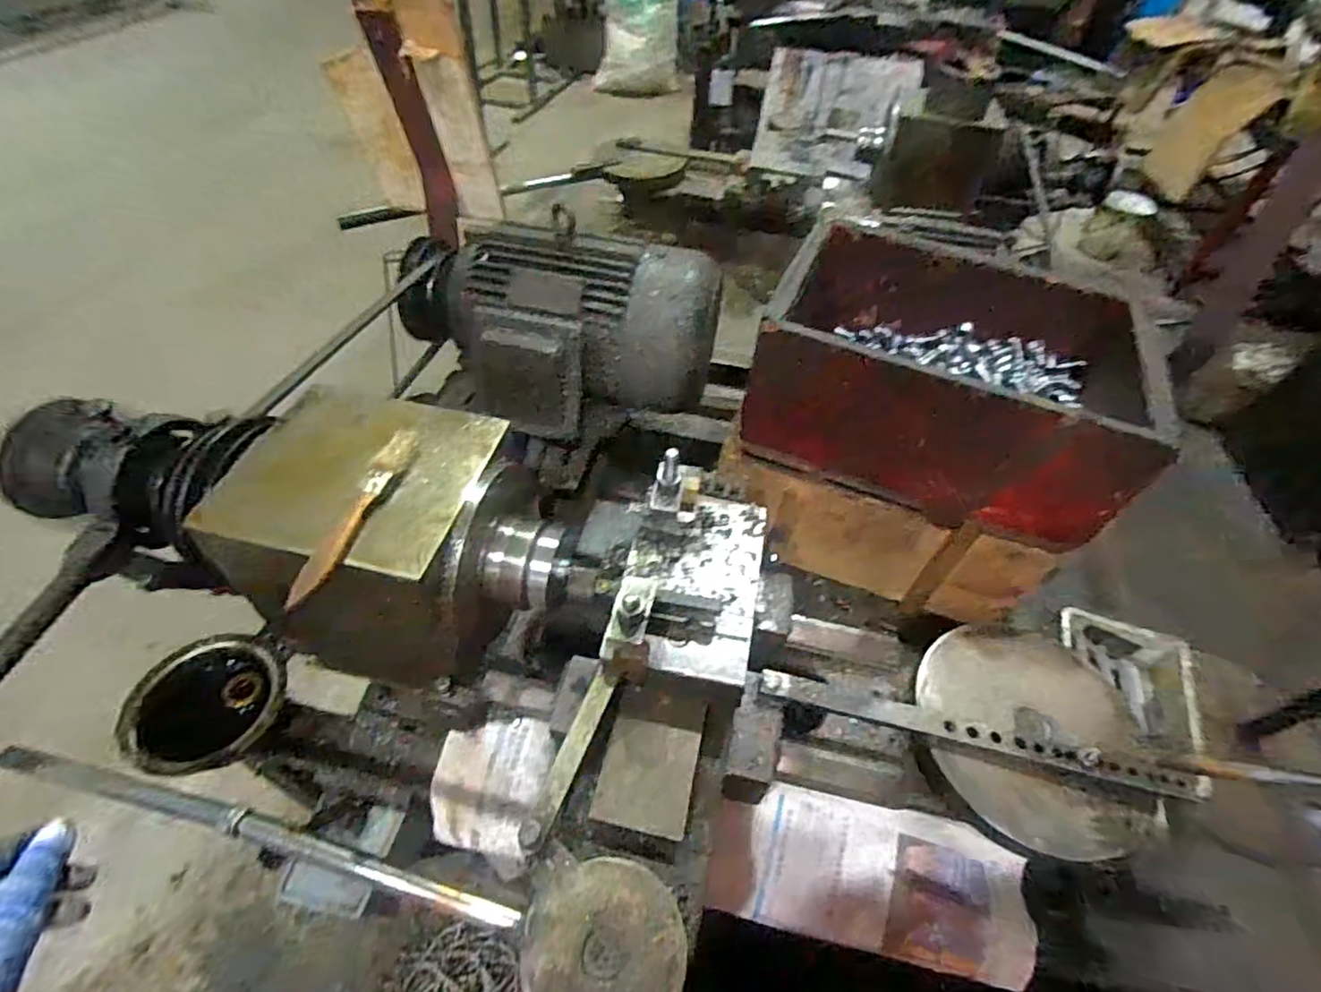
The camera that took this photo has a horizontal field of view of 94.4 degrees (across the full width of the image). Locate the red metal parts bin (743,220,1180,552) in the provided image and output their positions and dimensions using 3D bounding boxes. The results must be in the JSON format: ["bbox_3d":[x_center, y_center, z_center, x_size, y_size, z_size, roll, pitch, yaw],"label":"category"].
[{"bbox_3d":[0.284,-0.118,0.630,0.335,0.152,0.220,20,50,13],"label":"red metal parts bin"}]

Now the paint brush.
[{"bbox_3d":[-0.204,0.007,0.413,0.022,0.014,0.149,10,49,5],"label":"paint brush"}]

